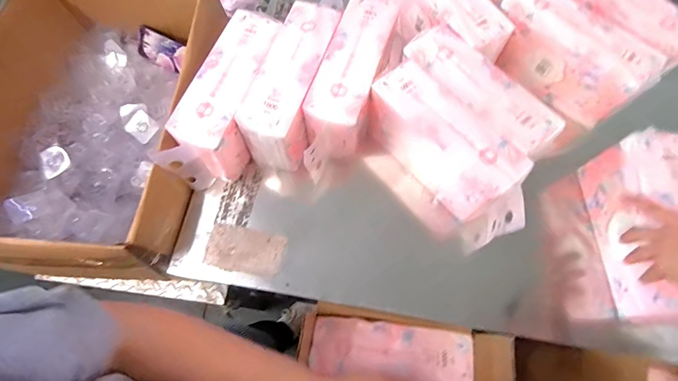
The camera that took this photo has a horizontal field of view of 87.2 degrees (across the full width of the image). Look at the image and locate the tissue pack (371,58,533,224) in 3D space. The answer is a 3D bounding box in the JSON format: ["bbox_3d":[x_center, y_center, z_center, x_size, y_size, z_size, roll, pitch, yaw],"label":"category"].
[{"bbox_3d":[0.164,-0.077,0.586,0.095,0.125,0.251,-39,74,-12],"label":"tissue pack"}]

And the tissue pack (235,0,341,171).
[{"bbox_3d":[-0.074,-0.182,0.625,0.098,0.113,0.273,18,71,7],"label":"tissue pack"}]

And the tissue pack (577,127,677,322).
[{"bbox_3d":[0.453,0.056,0.531,0.075,0.126,0.255,-2,70,0],"label":"tissue pack"}]

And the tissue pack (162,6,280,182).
[{"bbox_3d":[-0.181,-0.161,0.622,0.090,0.123,0.261,16,71,6],"label":"tissue pack"}]

